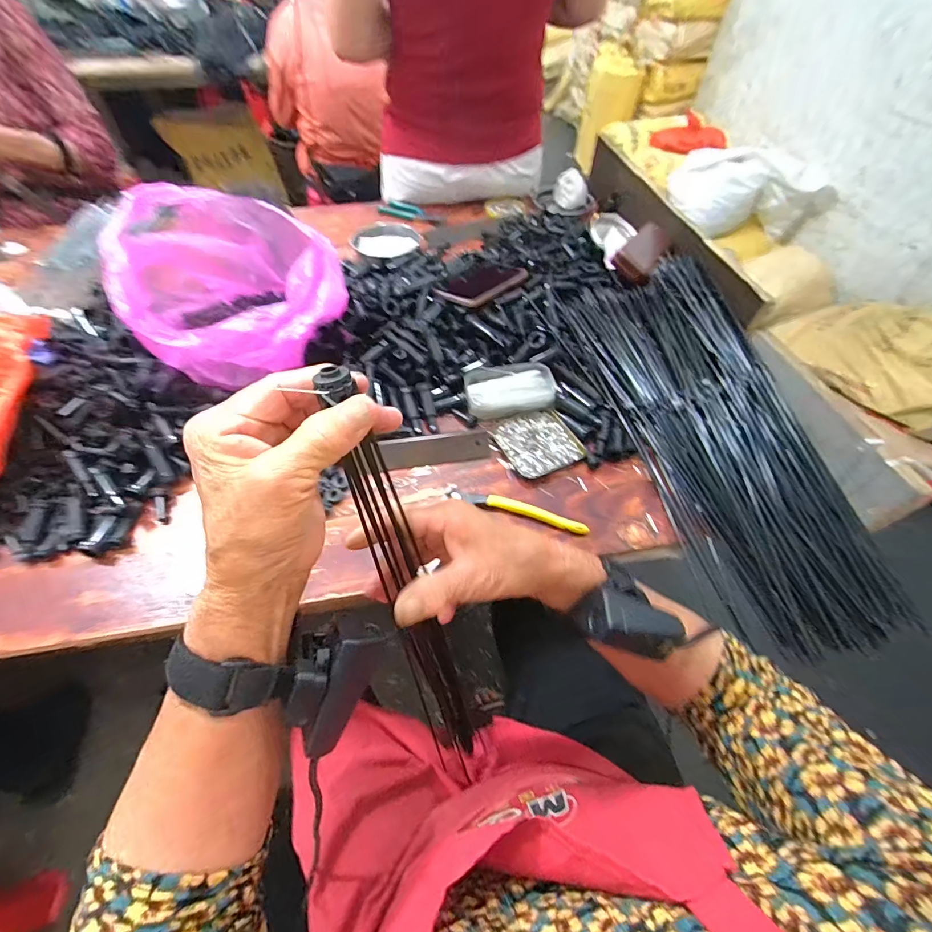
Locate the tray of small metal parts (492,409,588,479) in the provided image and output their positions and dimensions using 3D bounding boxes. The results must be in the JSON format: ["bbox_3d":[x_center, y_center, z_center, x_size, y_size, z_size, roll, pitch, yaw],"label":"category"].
[{"bbox_3d":[0.095,-0.032,0.543,0.095,0.010,0.093,-23,58,-16],"label":"tray of small metal parts"}]

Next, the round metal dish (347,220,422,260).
[{"bbox_3d":[-0.155,-0.433,0.792,0.117,0.032,0.108,0,55,0],"label":"round metal dish"}]

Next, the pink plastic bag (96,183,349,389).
[{"bbox_3d":[-0.291,-0.237,0.535,0.246,0.133,0.238,-17,57,-12],"label":"pink plastic bag"}]

